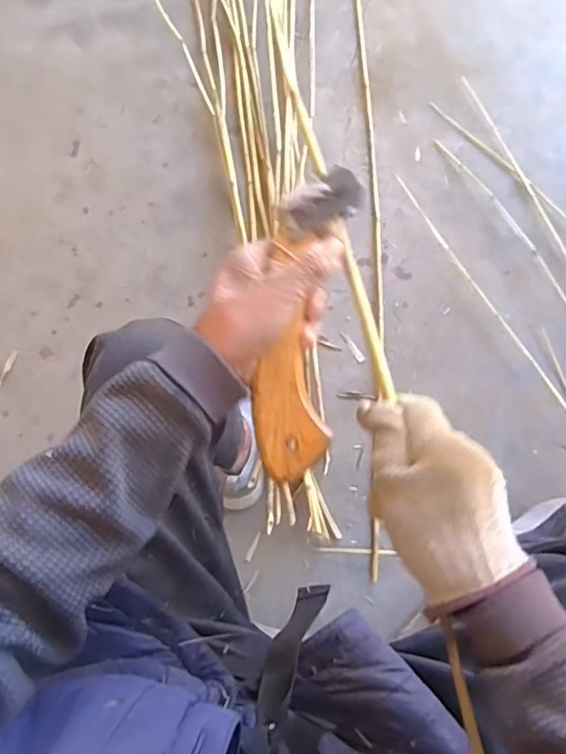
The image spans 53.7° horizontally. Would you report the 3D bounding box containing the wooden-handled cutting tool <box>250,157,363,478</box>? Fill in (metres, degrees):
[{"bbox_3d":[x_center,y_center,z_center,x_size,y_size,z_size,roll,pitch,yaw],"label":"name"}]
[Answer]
[{"bbox_3d":[0.015,-0.042,0.404,0.061,0.016,0.230,10,83,4],"label":"wooden-handled cutting tool"}]

